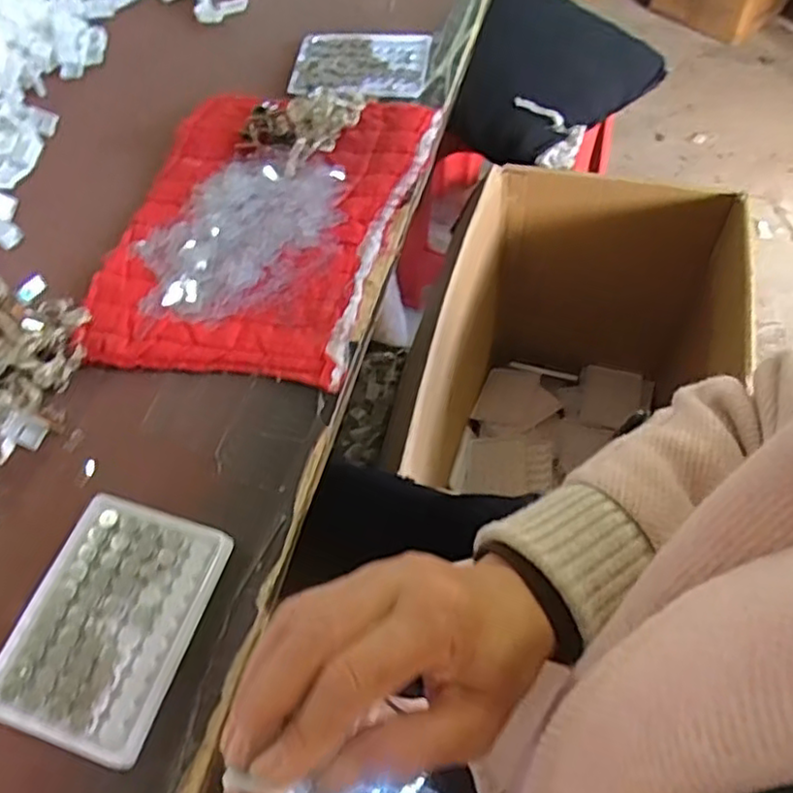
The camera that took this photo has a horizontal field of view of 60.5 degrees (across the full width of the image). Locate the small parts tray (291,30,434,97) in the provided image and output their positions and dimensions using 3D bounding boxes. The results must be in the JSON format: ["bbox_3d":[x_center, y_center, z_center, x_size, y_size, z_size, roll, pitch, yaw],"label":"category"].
[{"bbox_3d":[-0.037,-0.327,0.668,0.133,0.013,0.103,4,59,7],"label":"small parts tray"}]

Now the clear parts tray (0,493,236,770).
[{"bbox_3d":[-0.164,0.130,0.396,0.096,0.018,0.130,15,61,13],"label":"clear parts tray"}]

